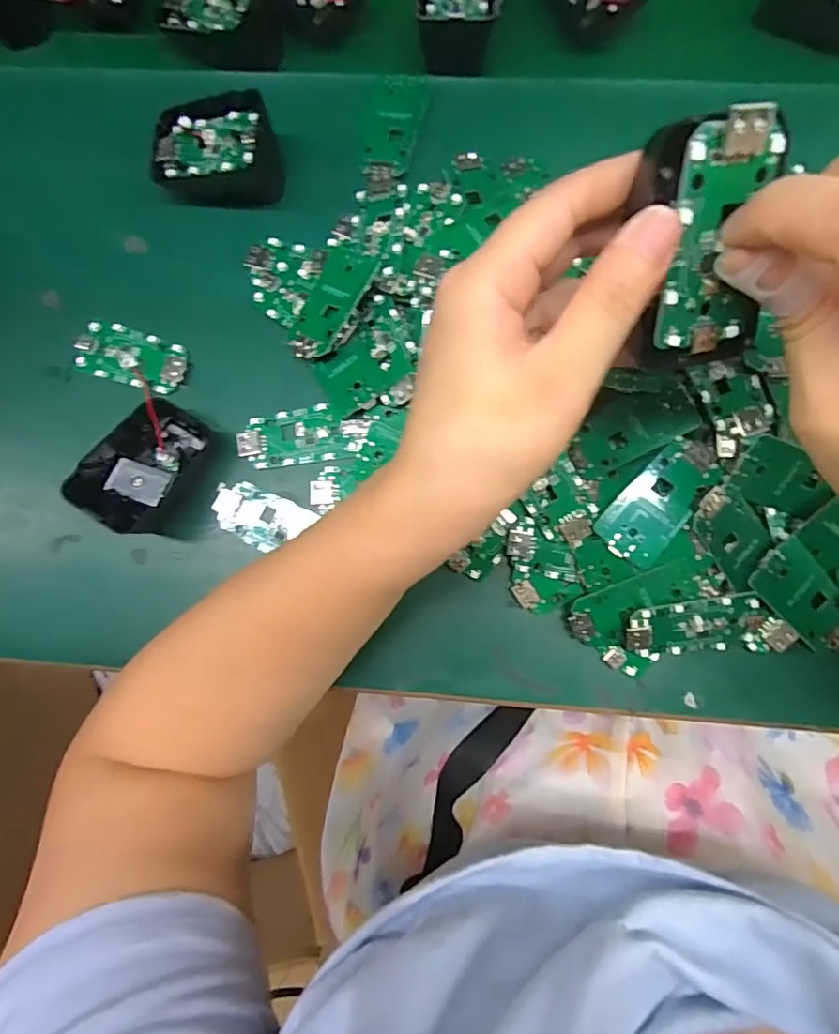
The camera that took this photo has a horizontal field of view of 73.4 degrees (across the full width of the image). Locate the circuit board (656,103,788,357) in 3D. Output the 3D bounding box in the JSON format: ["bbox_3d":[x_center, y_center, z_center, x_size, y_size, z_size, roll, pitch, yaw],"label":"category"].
[{"bbox_3d":[0.089,-0.082,0.167,0.030,0.005,0.063,-11,122,-10],"label":"circuit board"}]

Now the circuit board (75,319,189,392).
[{"bbox_3d":[-0.163,-0.091,0.318,0.062,0.006,0.031,16,87,5],"label":"circuit board"}]

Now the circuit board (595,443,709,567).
[{"bbox_3d":[0.113,-0.006,0.270,0.031,0.004,0.057,38,93,11],"label":"circuit board"}]

